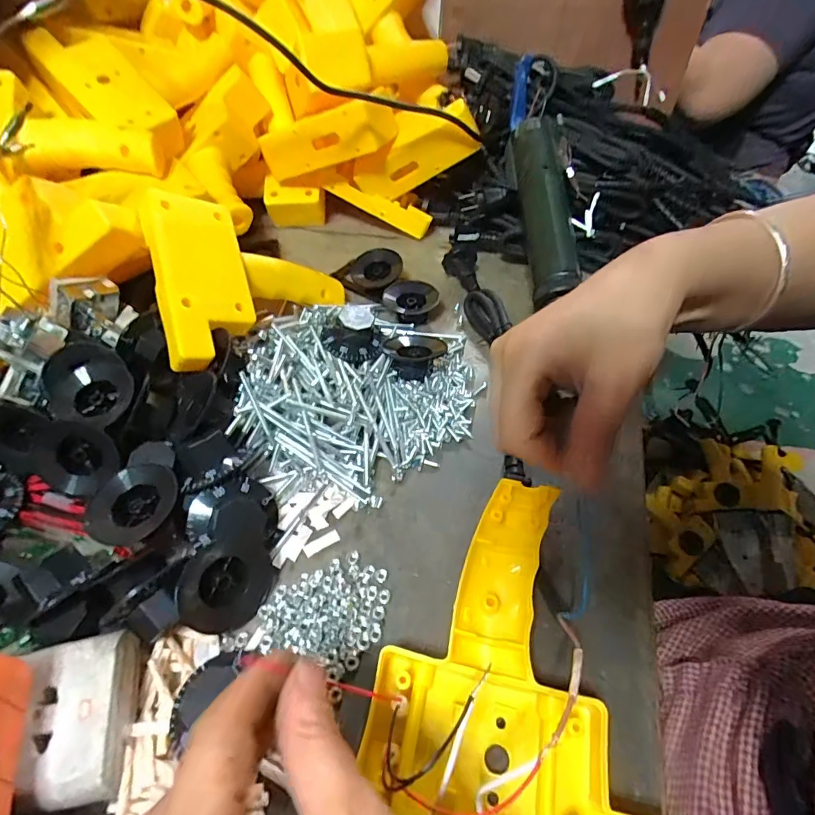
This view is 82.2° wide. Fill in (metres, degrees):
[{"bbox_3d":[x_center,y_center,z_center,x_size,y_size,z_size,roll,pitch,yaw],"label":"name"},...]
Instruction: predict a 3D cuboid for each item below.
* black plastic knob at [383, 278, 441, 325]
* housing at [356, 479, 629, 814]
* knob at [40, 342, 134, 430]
[{"bbox_3d":[0.003,-0.091,0.415,0.045,0.025,0.043,-5,49,-4],"label":"black plastic knob"},{"bbox_3d":[0.054,0.112,0.222,0.123,0.035,0.149,9,49,9],"label":"housing"},{"bbox_3d":[-0.206,-0.014,0.303,0.048,0.019,0.061,-35,72,-16],"label":"knob"}]

